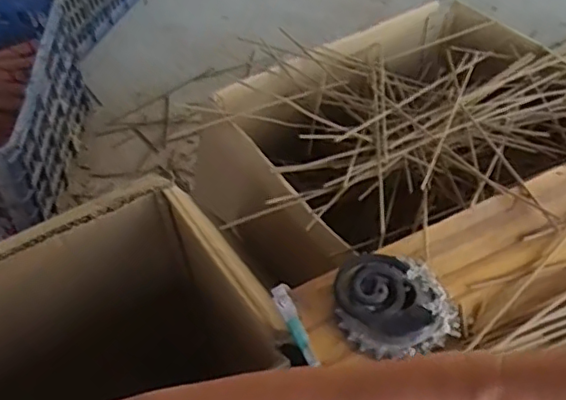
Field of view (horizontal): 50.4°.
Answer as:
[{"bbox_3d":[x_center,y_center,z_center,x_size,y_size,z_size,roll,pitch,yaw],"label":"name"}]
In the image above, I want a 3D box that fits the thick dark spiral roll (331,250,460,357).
[{"bbox_3d":[0.086,0.080,0.456,0.081,0.029,0.087,-3,47,3],"label":"thick dark spiral roll"}]

